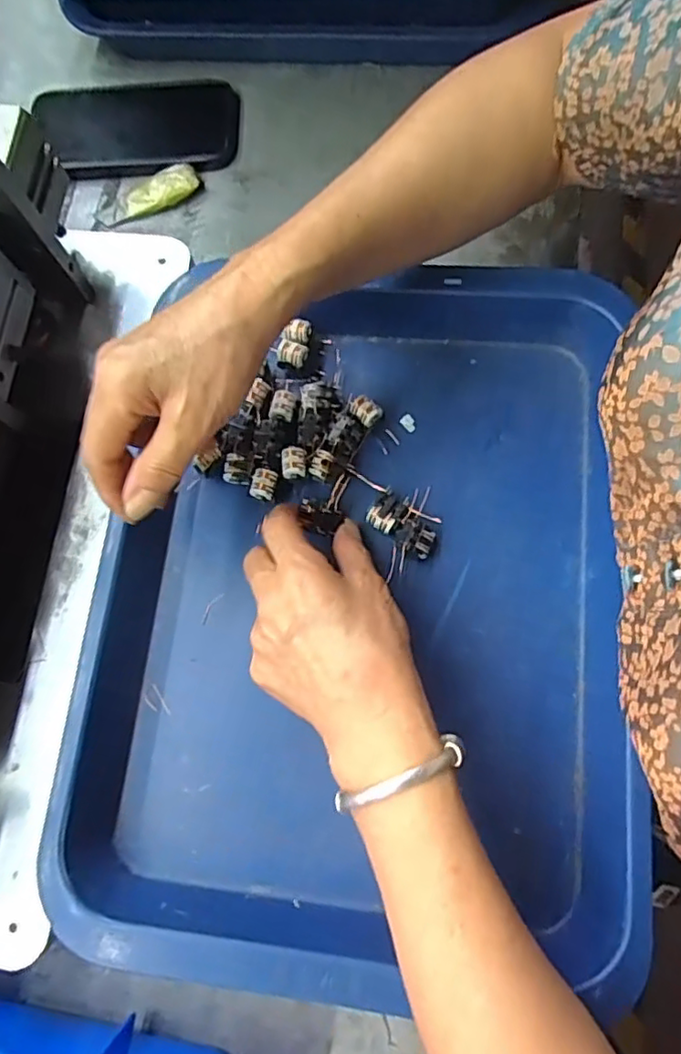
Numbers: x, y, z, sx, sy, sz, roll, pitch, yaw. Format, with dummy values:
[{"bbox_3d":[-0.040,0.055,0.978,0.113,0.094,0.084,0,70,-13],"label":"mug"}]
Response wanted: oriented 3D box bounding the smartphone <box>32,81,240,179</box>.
[{"bbox_3d":[-0.163,-0.317,0.492,0.158,0.018,0.084,-1,74,1],"label":"smartphone"}]

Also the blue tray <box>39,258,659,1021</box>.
[{"bbox_3d":[0.014,0.035,0.342,0.289,0.055,0.369,4,78,6],"label":"blue tray"}]

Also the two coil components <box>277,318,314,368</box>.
[{"bbox_3d":[-0.028,-0.115,0.392,0.019,0.018,0.029,10,78,7],"label":"two coil components"}]

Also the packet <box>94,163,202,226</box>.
[{"bbox_3d":[-0.151,-0.258,0.481,0.084,0.013,0.025,-17,74,11],"label":"packet"}]

